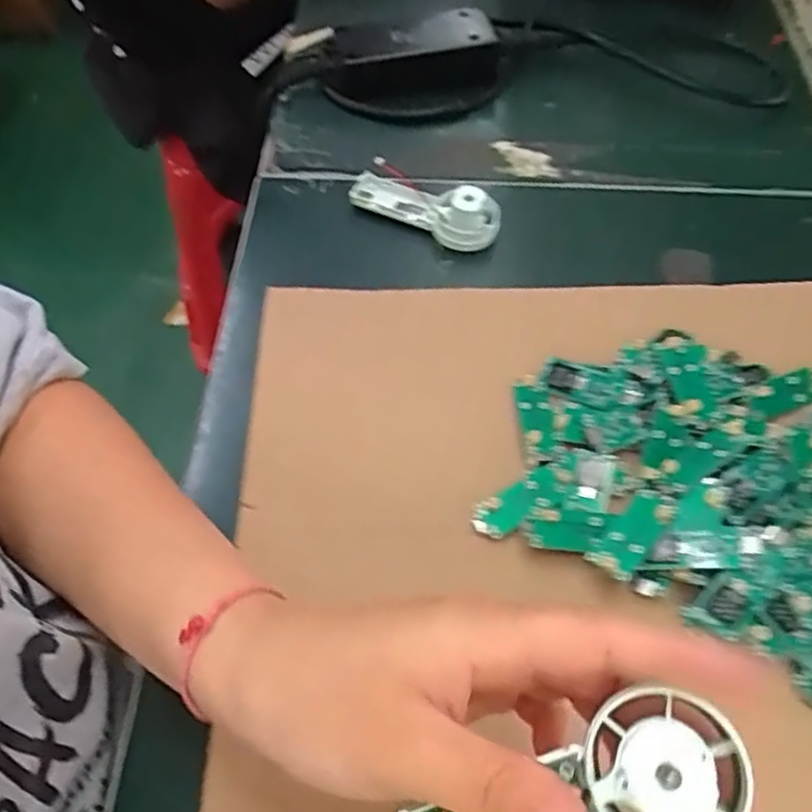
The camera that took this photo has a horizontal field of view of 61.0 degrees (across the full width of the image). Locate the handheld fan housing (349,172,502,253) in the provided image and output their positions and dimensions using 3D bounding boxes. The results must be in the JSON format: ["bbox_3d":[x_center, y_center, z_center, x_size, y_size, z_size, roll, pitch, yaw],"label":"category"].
[{"bbox_3d":[0.011,-0.127,0.428,0.095,0.027,0.027,23,61,14],"label":"handheld fan housing"}]

